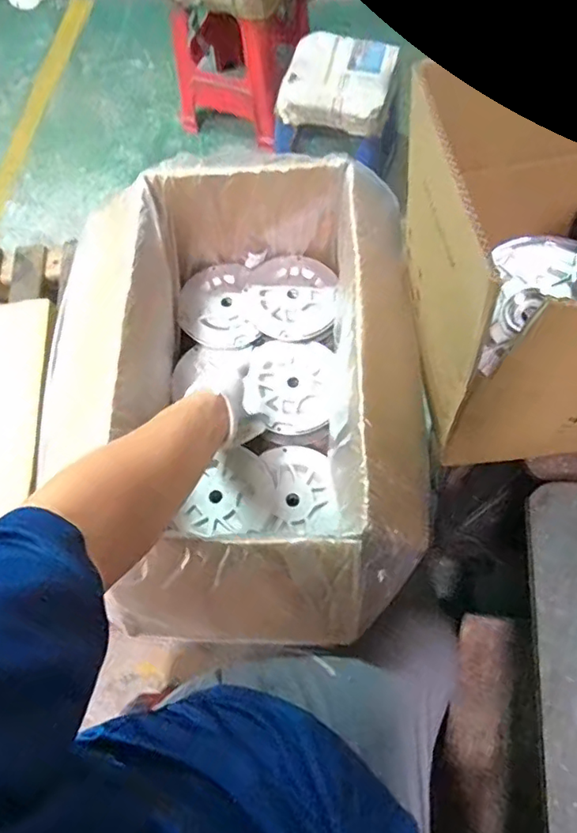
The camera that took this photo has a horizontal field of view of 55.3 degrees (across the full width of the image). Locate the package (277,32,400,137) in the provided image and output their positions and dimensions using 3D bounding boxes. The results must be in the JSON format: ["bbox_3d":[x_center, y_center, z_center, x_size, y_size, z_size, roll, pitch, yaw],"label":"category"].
[{"bbox_3d":[0.128,-0.832,1.394,0.252,0.102,0.218,15,68,9],"label":"package"}]

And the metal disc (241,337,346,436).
[{"bbox_3d":[0.010,-0.043,0.718,0.124,0.009,0.133,-1,67,3],"label":"metal disc"}]

